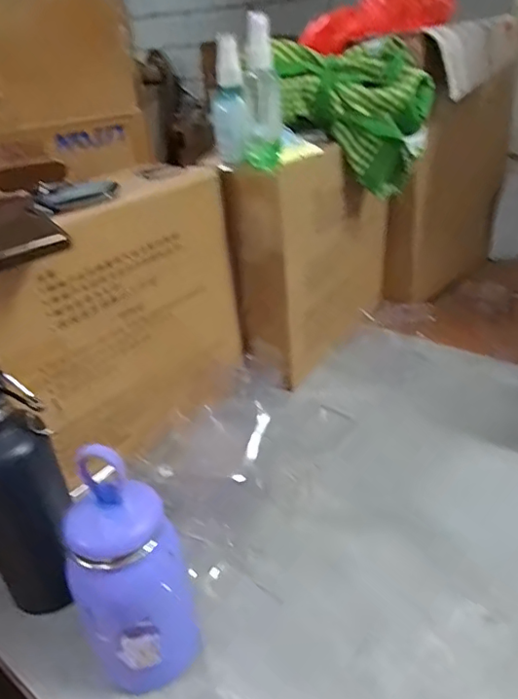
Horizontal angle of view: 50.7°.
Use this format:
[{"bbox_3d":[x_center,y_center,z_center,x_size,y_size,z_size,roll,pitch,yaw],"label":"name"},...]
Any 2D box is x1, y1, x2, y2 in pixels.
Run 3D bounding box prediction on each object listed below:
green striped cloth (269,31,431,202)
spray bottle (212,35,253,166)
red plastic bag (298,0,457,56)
[{"bbox_3d":[0.107,-0.277,0.657,0.187,0.152,0.085,4,32,15],"label":"green striped cloth"},{"bbox_3d":[-0.030,-0.260,0.575,0.038,0.116,0.031,-7,31,-3],"label":"spray bottle"},{"bbox_3d":[0.157,-0.445,0.731,0.201,0.074,0.046,-1,31,7],"label":"red plastic bag"}]

